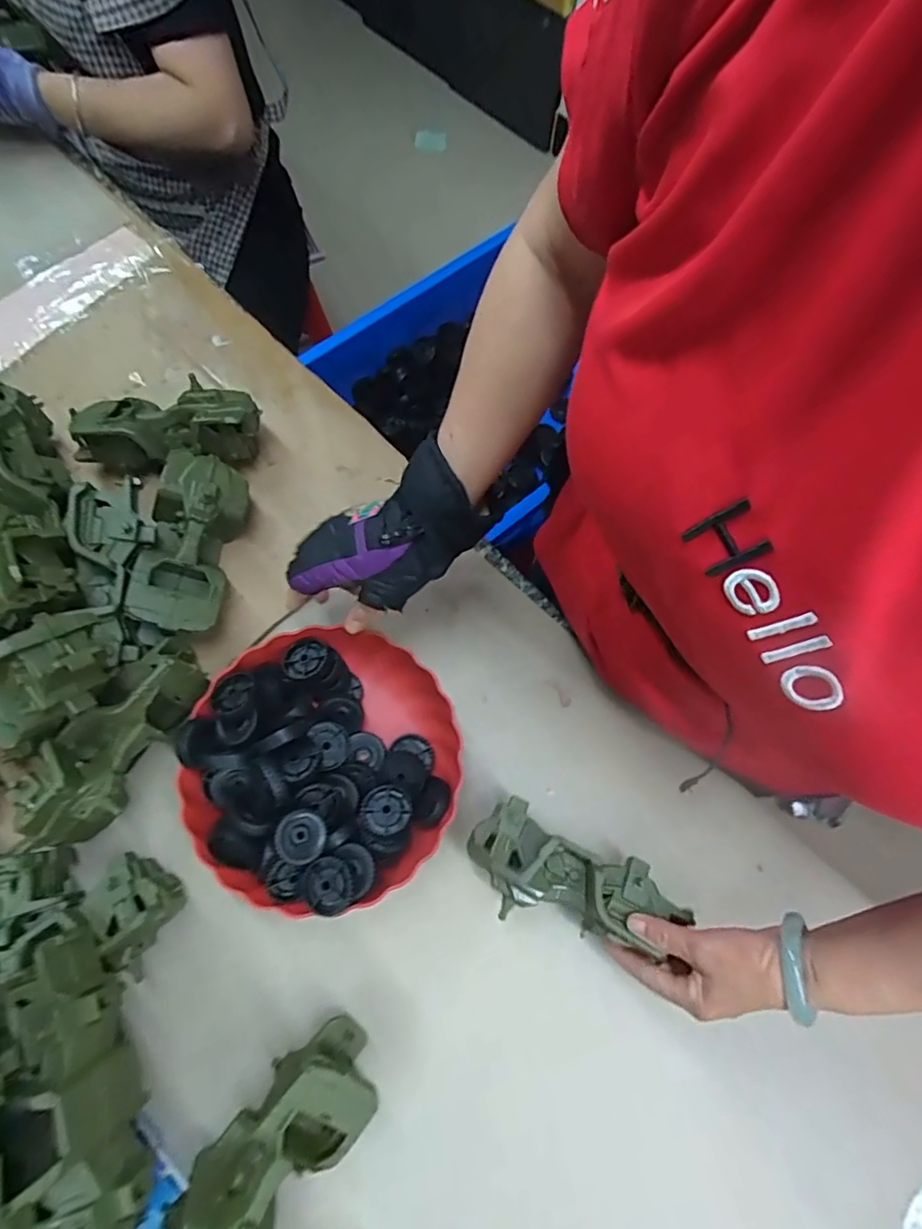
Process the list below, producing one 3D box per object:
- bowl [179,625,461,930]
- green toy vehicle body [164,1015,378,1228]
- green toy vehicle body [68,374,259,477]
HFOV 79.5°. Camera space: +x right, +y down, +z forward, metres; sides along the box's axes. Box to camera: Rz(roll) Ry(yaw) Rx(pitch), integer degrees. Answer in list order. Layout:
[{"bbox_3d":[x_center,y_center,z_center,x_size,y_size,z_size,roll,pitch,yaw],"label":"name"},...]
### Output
[{"bbox_3d":[-0.124,0.131,0.501,0.239,0.069,0.236,0,73,-1],"label":"bowl"},{"bbox_3d":[-0.137,0.404,0.418,0.083,0.083,0.179,38,76,9],"label":"green toy vehicle body"},{"bbox_3d":[-0.306,-0.192,0.583,0.188,0.076,0.082,-1,73,-2],"label":"green toy vehicle body"}]

